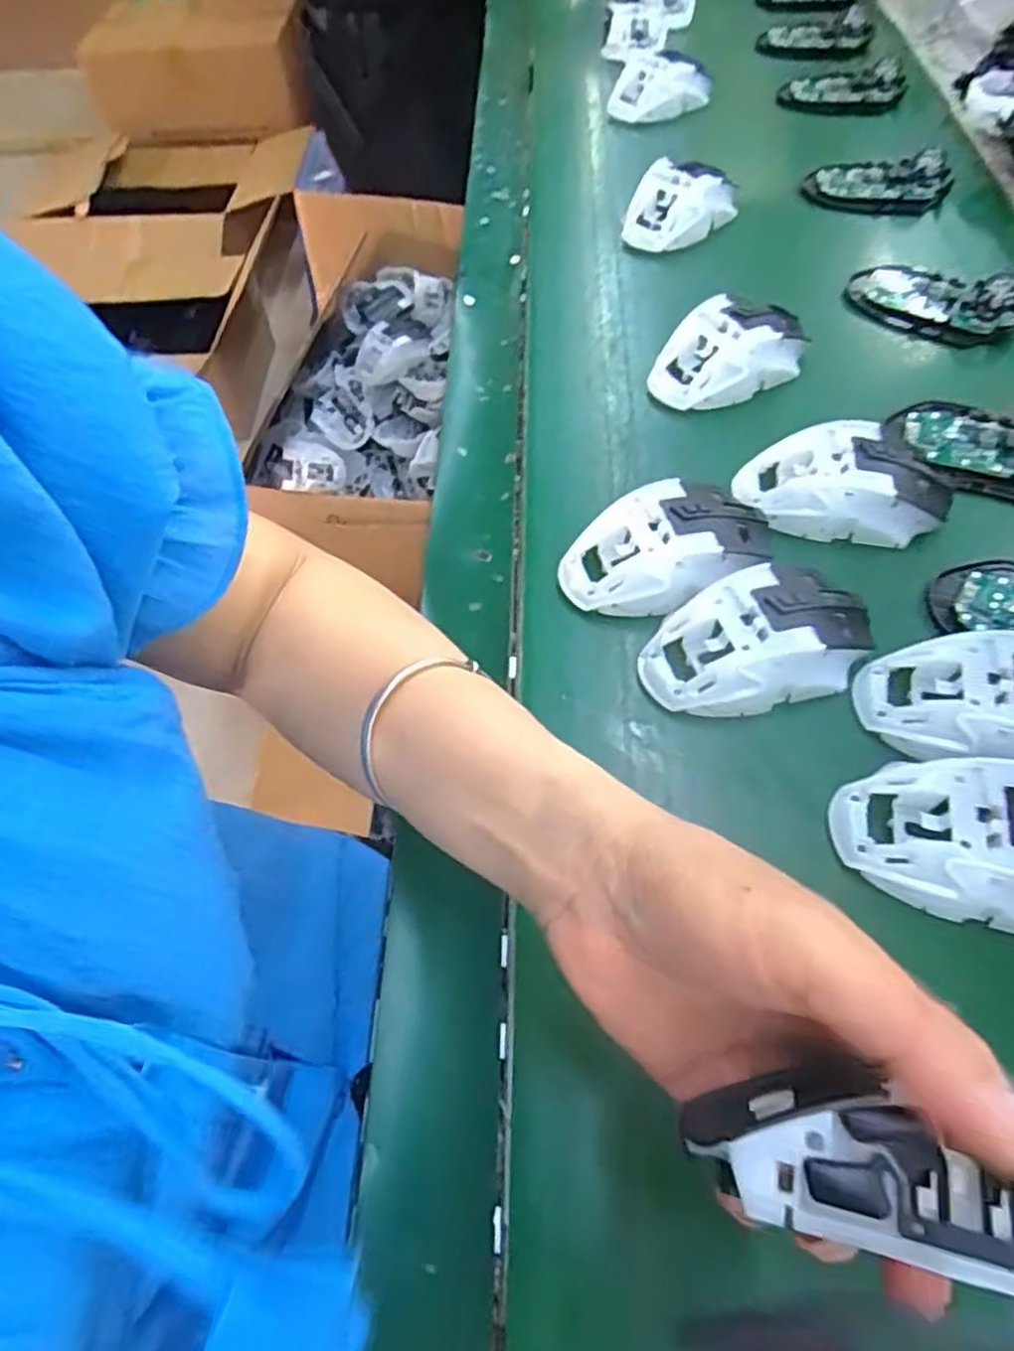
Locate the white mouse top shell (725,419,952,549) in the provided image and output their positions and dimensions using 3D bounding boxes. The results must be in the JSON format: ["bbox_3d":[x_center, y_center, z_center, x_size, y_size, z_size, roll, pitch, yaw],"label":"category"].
[{"bbox_3d":[0.191,-0.110,0.412,0.112,0.034,0.059,10,62,9],"label":"white mouse top shell"}]

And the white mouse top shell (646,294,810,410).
[{"bbox_3d":[0.148,-0.215,0.479,0.111,0.038,0.065,-31,63,-13],"label":"white mouse top shell"}]

